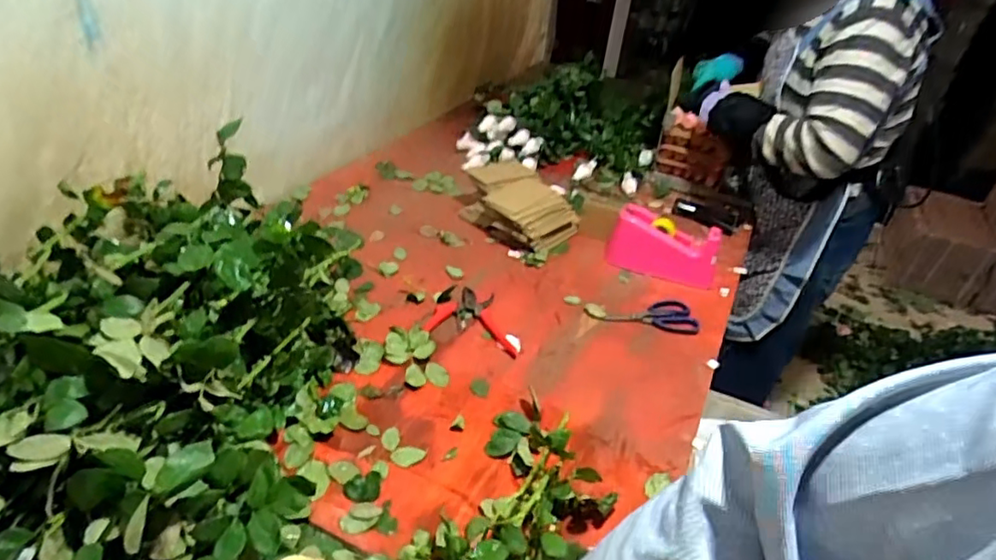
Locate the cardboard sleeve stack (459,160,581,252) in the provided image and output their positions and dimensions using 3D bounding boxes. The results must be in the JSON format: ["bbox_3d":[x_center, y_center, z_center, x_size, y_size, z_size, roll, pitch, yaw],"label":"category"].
[{"bbox_3d":[0.042,-0.159,1.227,0.172,0.087,0.238,-22,43,-36],"label":"cardboard sleeve stack"}]

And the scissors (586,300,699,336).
[{"bbox_3d":[0.246,0.057,1.027,0.192,0.006,0.086,5,34,-2],"label":"scissors"}]

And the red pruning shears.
[{"bbox_3d":[-0.028,0.061,0.968,0.147,0.016,0.122,14,34,11],"label":"red pruning shears"}]

